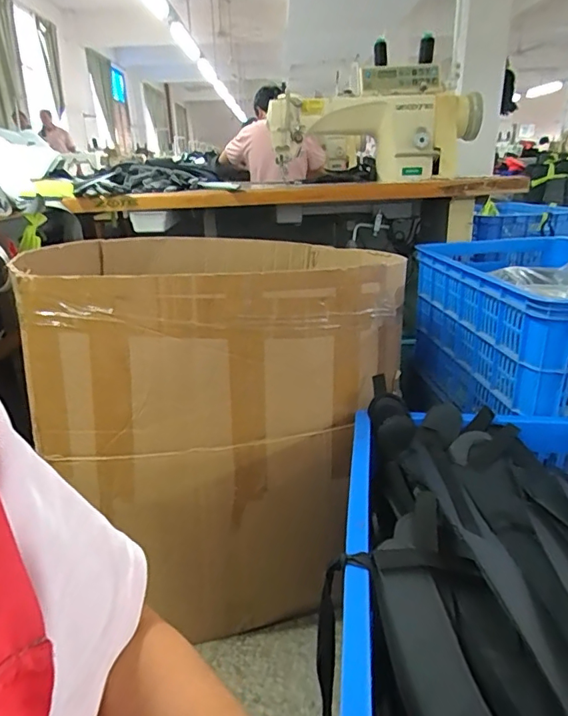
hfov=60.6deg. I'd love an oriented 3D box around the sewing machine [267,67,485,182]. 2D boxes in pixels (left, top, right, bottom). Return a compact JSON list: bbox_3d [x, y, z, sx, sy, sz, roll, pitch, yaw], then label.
[{"bbox_3d":[0.258,-0.659,1.381,0.571,0.275,0.208,3,22,11],"label":"sewing machine"}]

